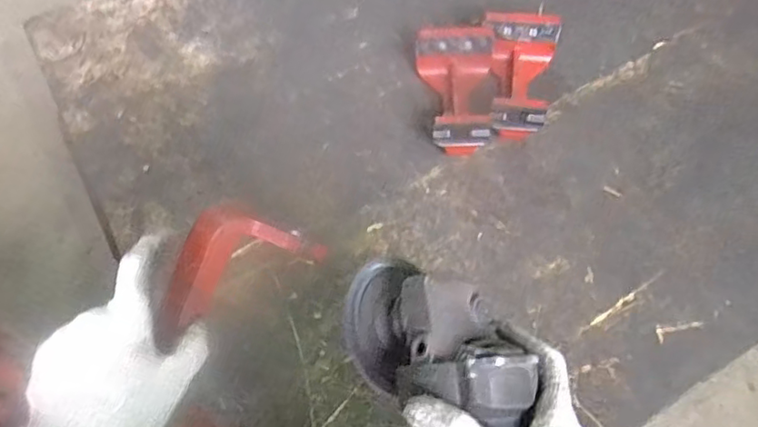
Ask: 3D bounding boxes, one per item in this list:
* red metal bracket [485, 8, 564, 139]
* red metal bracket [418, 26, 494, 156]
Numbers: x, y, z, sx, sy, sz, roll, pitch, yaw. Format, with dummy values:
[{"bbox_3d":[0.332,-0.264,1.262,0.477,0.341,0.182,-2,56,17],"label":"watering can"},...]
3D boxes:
[{"bbox_3d":[0.189,-0.183,0.835,0.101,0.078,0.186,7,61,7],"label":"red metal bracket"},{"bbox_3d":[0.101,-0.166,0.831,0.102,0.070,0.181,4,61,5],"label":"red metal bracket"}]

